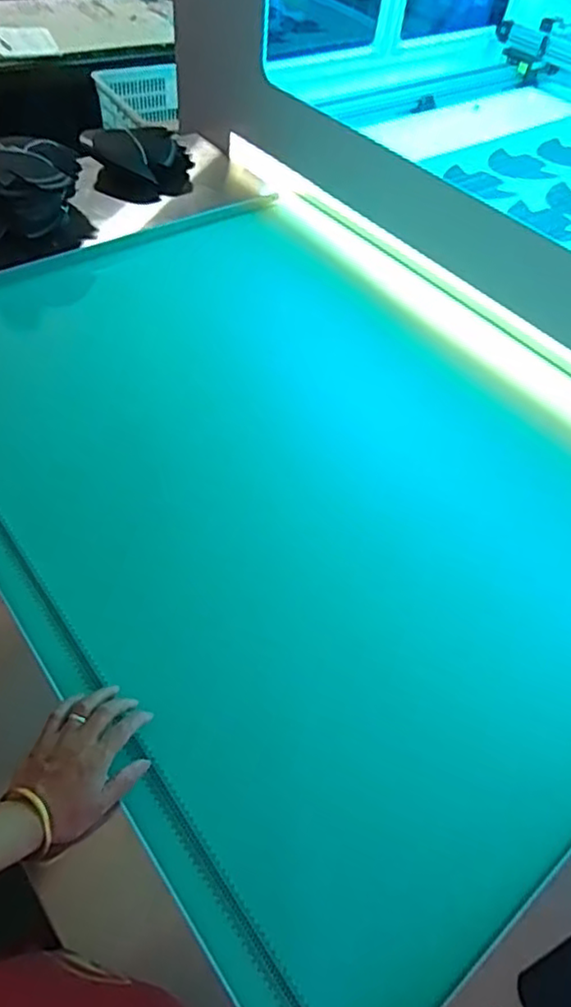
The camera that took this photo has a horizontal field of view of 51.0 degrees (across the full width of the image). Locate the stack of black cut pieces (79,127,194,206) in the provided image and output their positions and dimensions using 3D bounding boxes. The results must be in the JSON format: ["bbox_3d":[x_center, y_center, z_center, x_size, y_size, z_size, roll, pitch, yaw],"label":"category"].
[{"bbox_3d":[-0.321,-0.779,1.373,0.241,0.093,0.180,-19,56,-20],"label":"stack of black cut pieces"}]

